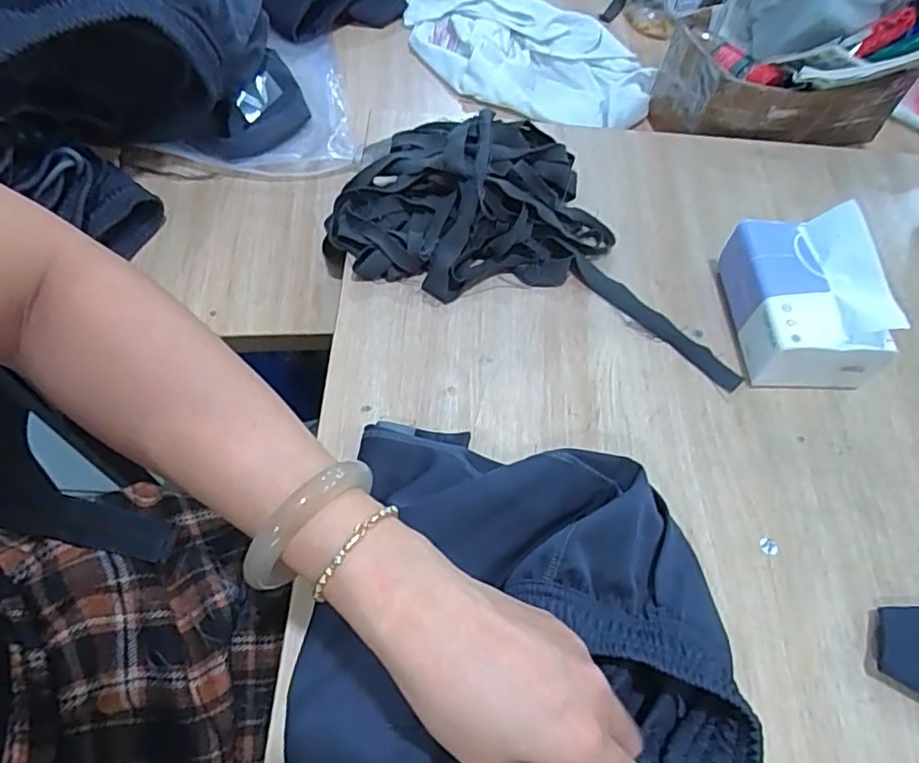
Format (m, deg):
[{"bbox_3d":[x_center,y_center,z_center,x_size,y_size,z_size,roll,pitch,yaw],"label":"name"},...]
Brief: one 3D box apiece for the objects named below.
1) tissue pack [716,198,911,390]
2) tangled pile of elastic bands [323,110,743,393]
[{"bbox_3d":[0.254,-0.064,0.457,0.089,0.082,0.123,-4,60,-6],"label":"tissue pack"},{"bbox_3d":[0.066,-0.117,0.479,0.341,0.063,0.150,20,60,7],"label":"tangled pile of elastic bands"}]

